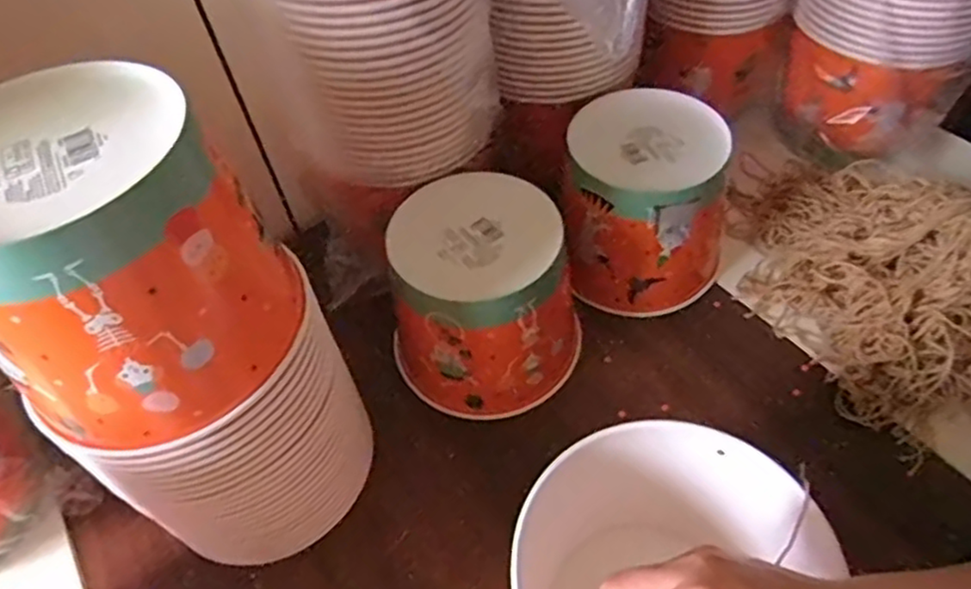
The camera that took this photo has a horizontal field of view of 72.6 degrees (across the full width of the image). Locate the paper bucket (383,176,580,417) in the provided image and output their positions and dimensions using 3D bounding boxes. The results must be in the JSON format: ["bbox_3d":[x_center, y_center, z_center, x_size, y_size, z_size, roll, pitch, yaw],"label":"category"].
[{"bbox_3d":[0.001,0.004,0.524,0.141,0.140,0.132,-2,52,3],"label":"paper bucket"}]

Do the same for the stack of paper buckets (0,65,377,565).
[{"bbox_3d":[-0.167,0.040,0.402,0.147,0.310,0.156,-31,56,-18],"label":"stack of paper buckets"}]

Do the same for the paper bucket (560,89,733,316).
[{"bbox_3d":[0.140,-0.074,0.571,0.133,0.139,0.126,-2,52,3],"label":"paper bucket"}]

